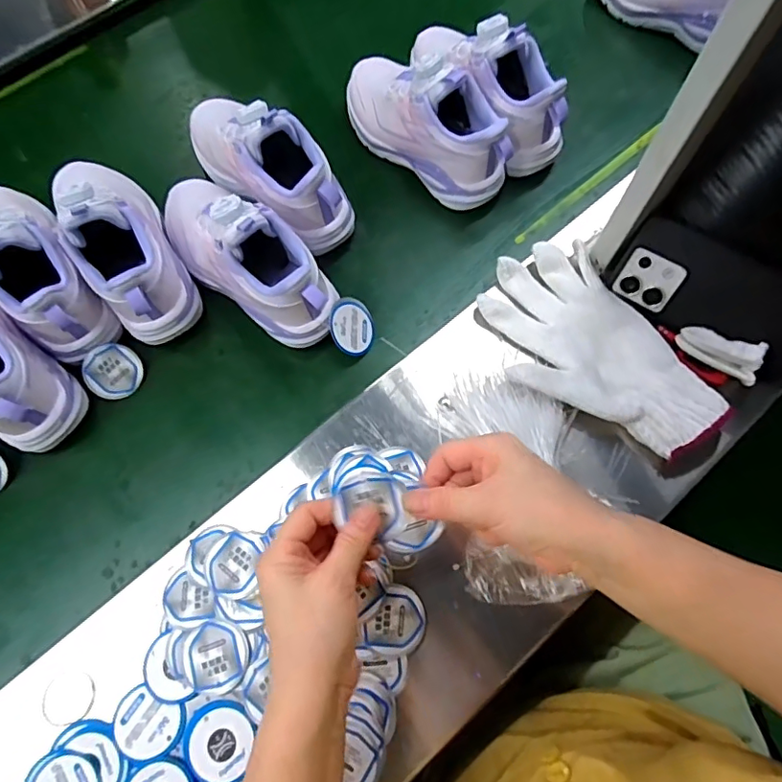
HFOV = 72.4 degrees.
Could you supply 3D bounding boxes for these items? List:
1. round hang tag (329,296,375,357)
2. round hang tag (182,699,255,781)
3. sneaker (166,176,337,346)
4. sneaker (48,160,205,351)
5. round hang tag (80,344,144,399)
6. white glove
[{"bbox_3d":[-0.036,-0.060,0.491,0.046,0.006,0.054,15,74,-34],"label":"round hang tag"},{"bbox_3d":[-0.119,0.240,0.366,0.046,0.006,0.050,0,70,1],"label":"round hang tag"},{"bbox_3d":[-0.136,-0.125,0.480,0.208,0.111,0.070,39,73,17],"label":"sneaker"},{"bbox_3d":[-0.249,-0.153,0.492,0.080,0.108,0.217,-28,68,-10],"label":"sneaker"},{"bbox_3d":[-0.253,-0.018,0.486,0.047,0.005,0.048,-2,95,-26],"label":"round hang tag"},{"bbox_3d":[0.166,-0.034,0.454,0.124,0.022,0.210,-29,68,-12],"label":"white glove"}]

